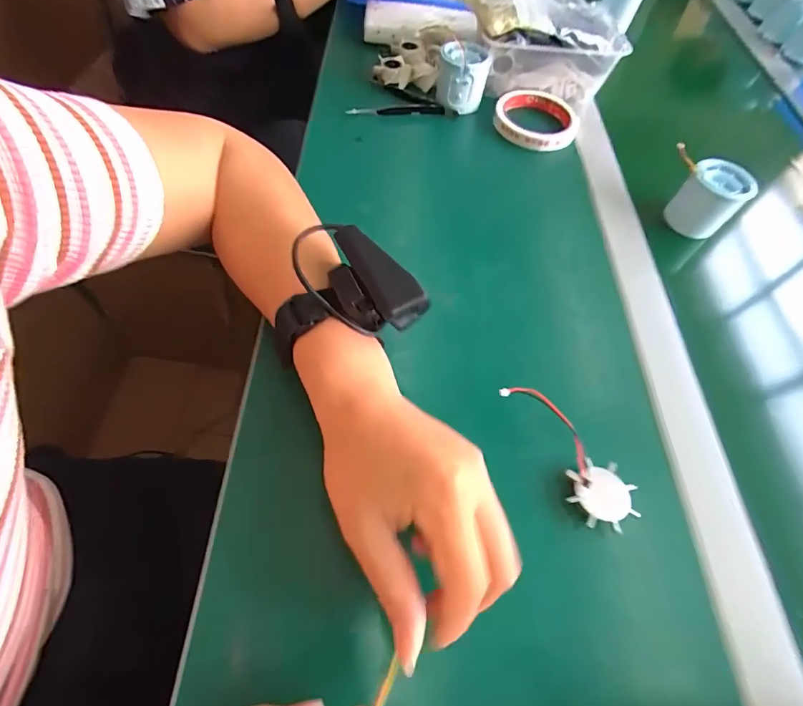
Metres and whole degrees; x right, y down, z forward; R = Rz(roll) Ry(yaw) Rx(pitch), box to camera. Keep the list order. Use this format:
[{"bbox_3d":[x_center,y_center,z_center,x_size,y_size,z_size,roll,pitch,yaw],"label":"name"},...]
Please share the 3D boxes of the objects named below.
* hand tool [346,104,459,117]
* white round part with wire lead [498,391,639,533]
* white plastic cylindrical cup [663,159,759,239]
[{"bbox_3d":[0.002,-0.275,0.477,0.124,0.014,0.015,-6,61,-11],"label":"hand tool"},{"bbox_3d":[0.111,0.065,0.283,0.039,0.015,0.108,-22,65,-18],"label":"white round part with wire lead"},{"bbox_3d":[0.305,-0.153,0.414,0.054,0.053,0.054,3,60,-6],"label":"white plastic cylindrical cup"}]

